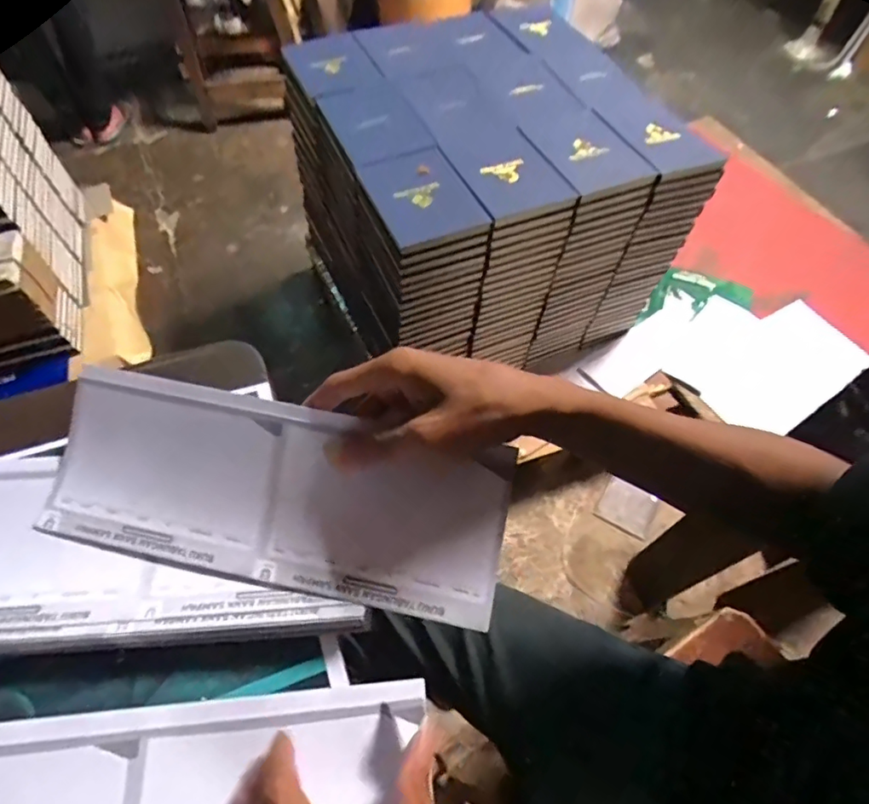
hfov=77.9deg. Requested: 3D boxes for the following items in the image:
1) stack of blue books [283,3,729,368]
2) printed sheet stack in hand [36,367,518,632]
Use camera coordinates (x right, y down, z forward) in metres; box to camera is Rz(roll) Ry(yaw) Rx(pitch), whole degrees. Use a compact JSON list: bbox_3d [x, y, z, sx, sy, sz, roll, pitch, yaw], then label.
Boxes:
[{"bbox_3d":[0.082,-0.423,1.161,0.593,0.470,0.642,-24,61,-14],"label":"stack of blue books"},{"bbox_3d":[-0.106,0.058,0.353,0.301,0.019,0.117,11,84,8],"label":"printed sheet stack in hand"}]

